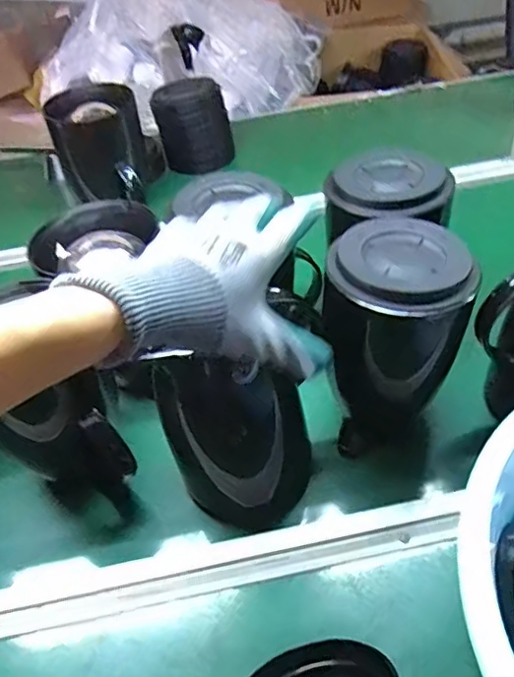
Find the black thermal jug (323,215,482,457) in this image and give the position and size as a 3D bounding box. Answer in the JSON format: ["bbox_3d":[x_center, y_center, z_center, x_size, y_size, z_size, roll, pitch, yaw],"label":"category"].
[{"bbox_3d":[0.120,-0.001,0.556,0.119,0.196,0.110,-10,46,-3],"label":"black thermal jug"}]

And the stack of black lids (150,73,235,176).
[{"bbox_3d":[-0.110,-0.370,1.022,0.128,0.129,0.143,-8,44,0],"label":"stack of black lids"}]

